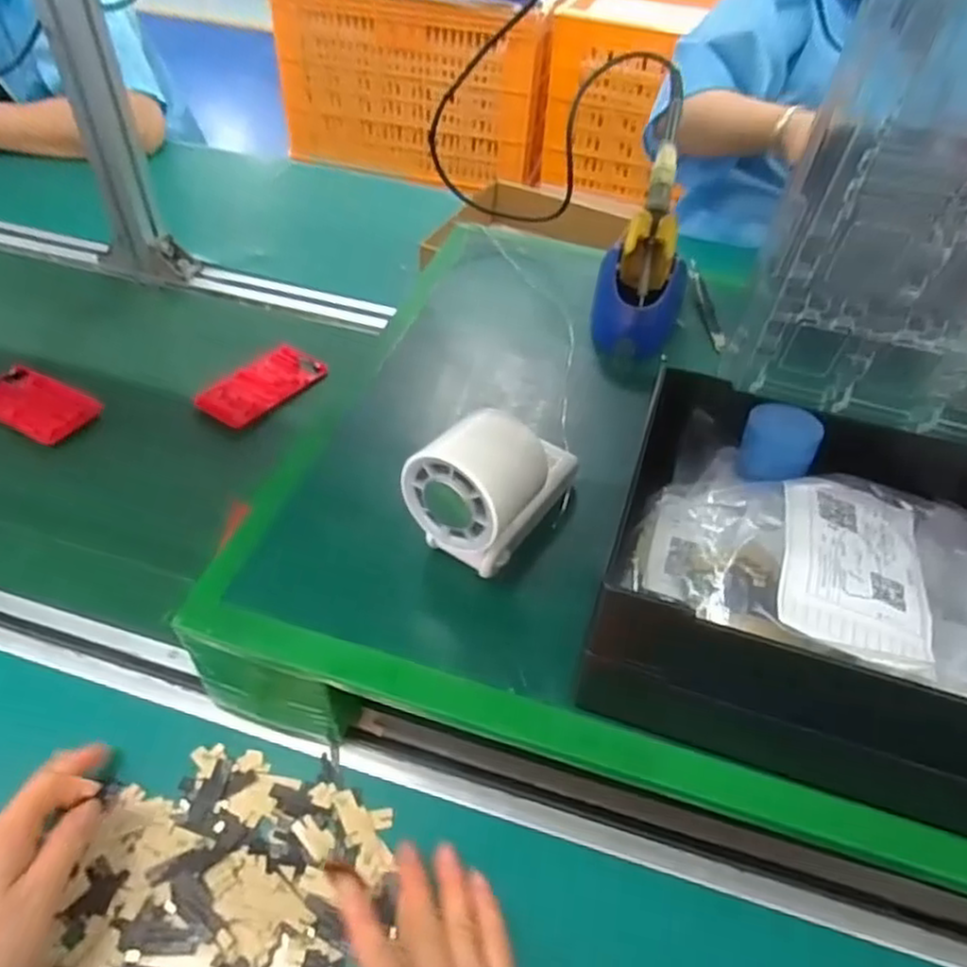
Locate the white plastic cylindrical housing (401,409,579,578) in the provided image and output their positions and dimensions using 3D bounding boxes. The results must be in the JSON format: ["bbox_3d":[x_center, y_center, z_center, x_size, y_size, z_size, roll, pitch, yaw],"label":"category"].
[{"bbox_3d":[0.010,-0.004,0.431,0.060,0.098,0.116,27,50,20],"label":"white plastic cylindrical housing"}]

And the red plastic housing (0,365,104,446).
[{"bbox_3d":[-0.412,-0.075,0.660,0.113,0.011,0.068,24,50,16],"label":"red plastic housing"}]

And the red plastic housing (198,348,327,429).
[{"bbox_3d":[-0.217,-0.096,0.702,0.060,0.009,0.119,34,54,24],"label":"red plastic housing"}]

